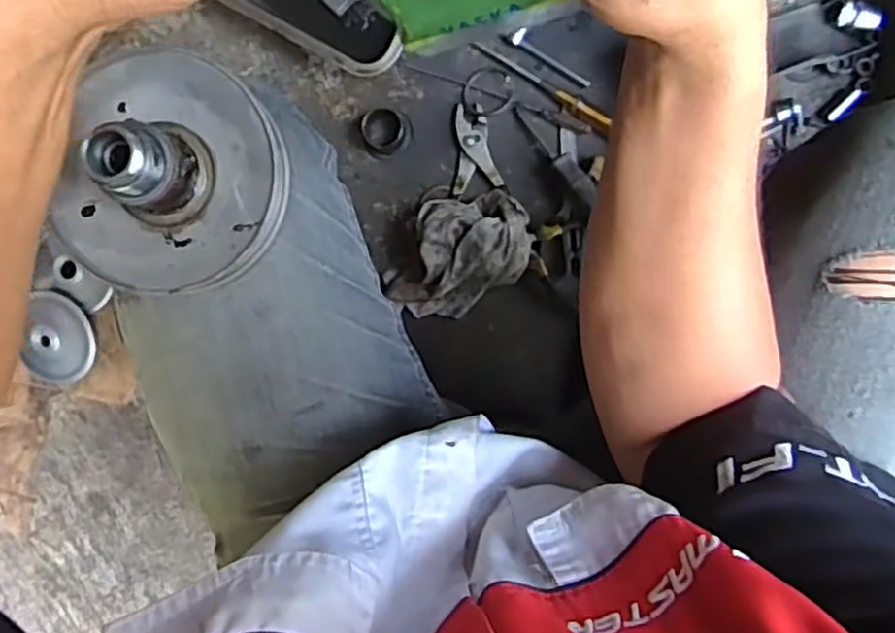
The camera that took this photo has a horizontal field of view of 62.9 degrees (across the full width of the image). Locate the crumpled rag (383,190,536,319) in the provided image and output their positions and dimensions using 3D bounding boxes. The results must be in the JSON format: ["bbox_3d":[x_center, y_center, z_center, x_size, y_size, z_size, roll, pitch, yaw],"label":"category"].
[{"bbox_3d":[0.009,-0.067,0.807,0.173,0.093,0.109,-31,85,8],"label":"crumpled rag"}]

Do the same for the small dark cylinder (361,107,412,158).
[{"bbox_3d":[-0.073,-0.215,0.840,0.052,0.042,0.057,0,90,9],"label":"small dark cylinder"}]

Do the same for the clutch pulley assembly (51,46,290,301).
[{"bbox_3d":[-0.157,-0.079,0.394,0.113,0.083,0.126,10,92,9],"label":"clutch pulley assembly"}]

